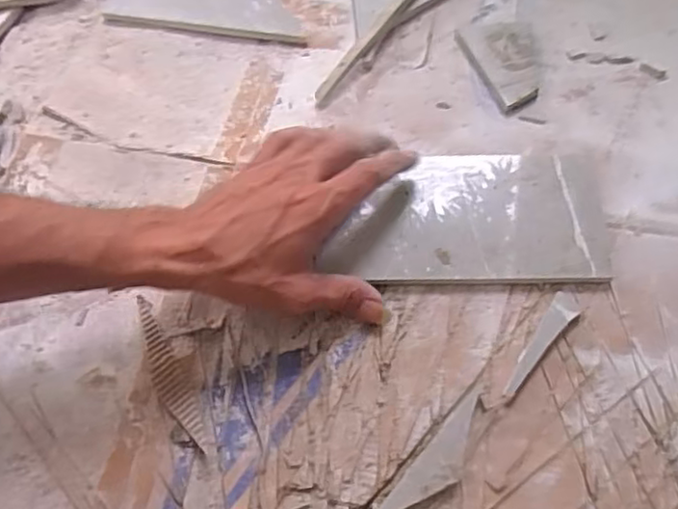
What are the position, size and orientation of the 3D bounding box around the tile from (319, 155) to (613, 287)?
[{"bbox_3d":[0.092,-0.027,0.468,0.192,0.011,0.102,-1,64,3],"label":"tile"}]

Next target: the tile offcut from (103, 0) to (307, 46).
[{"bbox_3d":[-0.123,-0.239,0.602,0.196,0.014,0.094,13,63,9],"label":"tile offcut"}]

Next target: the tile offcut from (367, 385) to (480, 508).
[{"bbox_3d":[0.058,0.125,0.395,0.099,0.008,0.029,-42,68,-18],"label":"tile offcut"}]

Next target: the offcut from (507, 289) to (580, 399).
[{"bbox_3d":[0.129,0.061,0.420,0.017,0.009,0.078,30,67,17],"label":"offcut"}]

